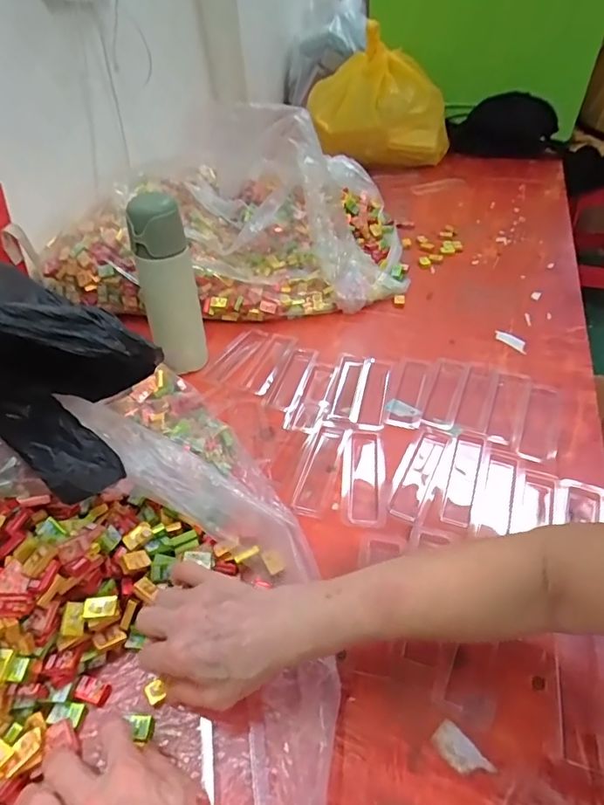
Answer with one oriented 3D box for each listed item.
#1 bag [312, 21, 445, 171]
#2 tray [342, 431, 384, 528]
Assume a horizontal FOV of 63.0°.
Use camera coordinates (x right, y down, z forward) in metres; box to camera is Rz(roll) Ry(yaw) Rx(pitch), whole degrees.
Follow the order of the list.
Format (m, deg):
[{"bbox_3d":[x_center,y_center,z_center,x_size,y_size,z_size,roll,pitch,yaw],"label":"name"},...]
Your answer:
[{"bbox_3d":[0.180,-0.738,1.211,0.254,0.256,0.310,-26,47,-22],"label":"bag"},{"bbox_3d":[0.068,0.080,0.550,0.042,0.009,0.129,1,43,5],"label":"tray"}]

